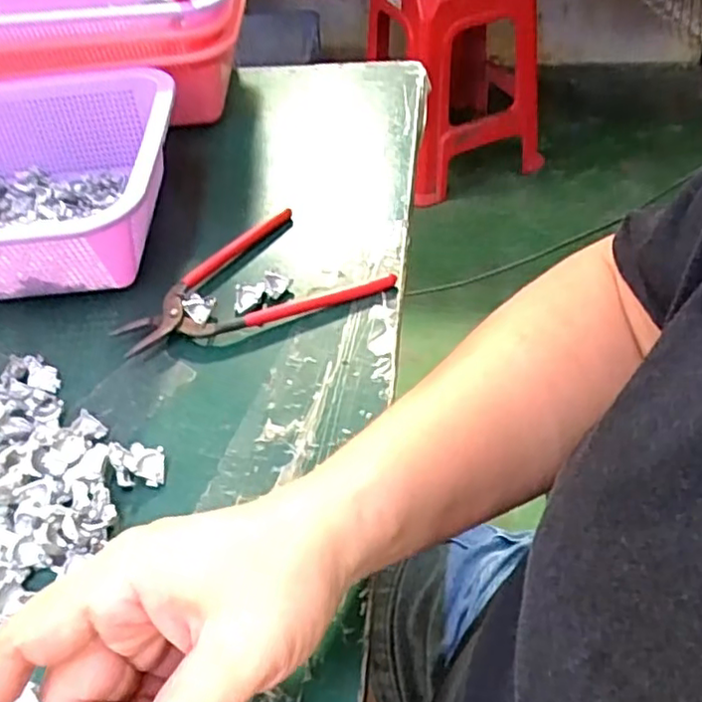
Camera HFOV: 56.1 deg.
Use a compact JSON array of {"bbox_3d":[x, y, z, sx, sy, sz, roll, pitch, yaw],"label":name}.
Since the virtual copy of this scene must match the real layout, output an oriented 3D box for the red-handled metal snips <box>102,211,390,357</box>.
[{"bbox_3d":[-0.066,-0.034,0.411,0.148,0.014,0.108,-35,54,-23],"label":"red-handled metal snips"}]

